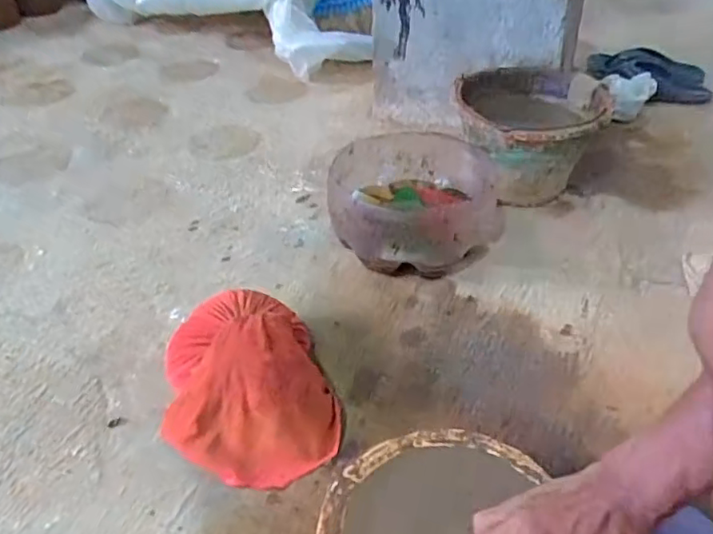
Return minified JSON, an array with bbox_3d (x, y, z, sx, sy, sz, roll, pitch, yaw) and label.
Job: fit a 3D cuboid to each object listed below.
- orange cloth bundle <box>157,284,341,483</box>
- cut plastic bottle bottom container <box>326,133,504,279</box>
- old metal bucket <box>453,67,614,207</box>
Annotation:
[{"bbox_3d":[-0.126,0.116,0.662,0.173,0.105,0.229,-11,41,-14],"label":"orange cloth bundle"},{"bbox_3d":[0.083,-0.097,0.900,0.246,0.122,0.227,5,40,8],"label":"cut plastic bottle bottom container"},{"bbox_3d":[0.279,-0.220,1.005,0.232,0.174,0.241,0,40,0],"label":"old metal bucket"}]

